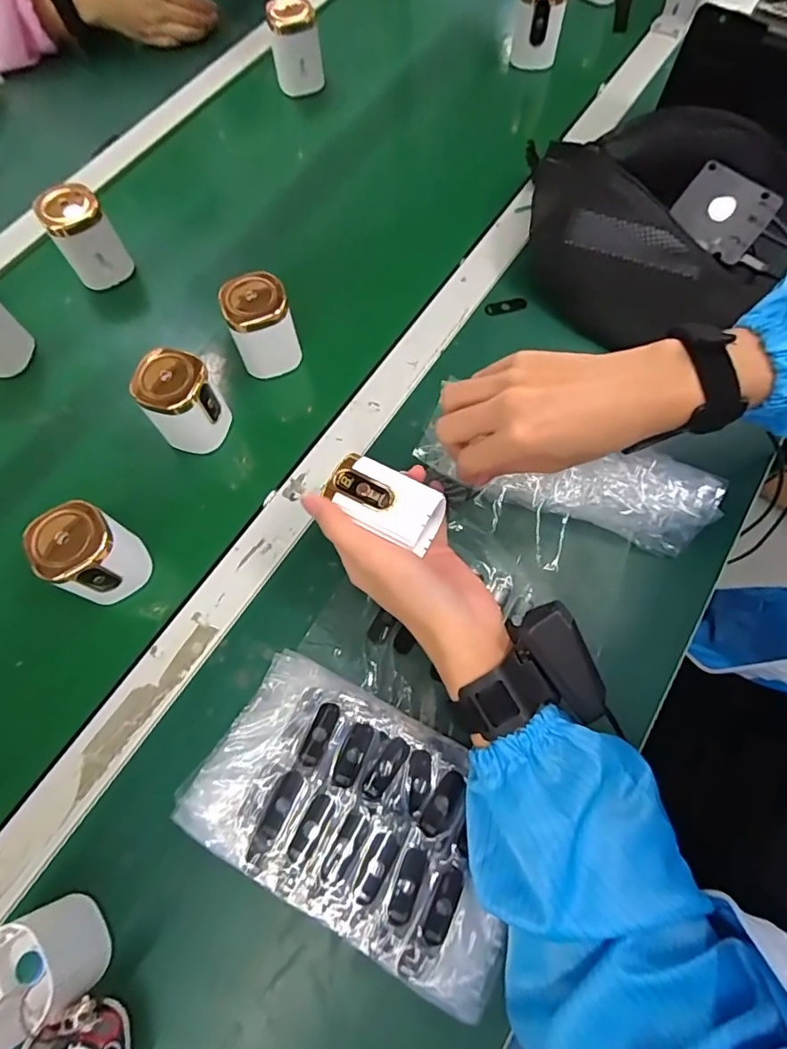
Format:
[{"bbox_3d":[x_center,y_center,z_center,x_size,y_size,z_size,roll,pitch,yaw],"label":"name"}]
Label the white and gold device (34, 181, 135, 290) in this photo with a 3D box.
[{"bbox_3d":[-0.302,-0.279,0.525,0.054,0.089,0.050,-29,69,-9],"label":"white and gold device"}]

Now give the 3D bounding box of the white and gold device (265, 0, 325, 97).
[{"bbox_3d":[-0.118,-0.576,0.632,0.059,0.071,0.064,-11,70,-4],"label":"white and gold device"}]

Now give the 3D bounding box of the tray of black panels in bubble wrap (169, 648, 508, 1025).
[{"bbox_3d":[-0.018,0.184,0.340,0.208,0.036,0.124,27,71,12],"label":"tray of black panels in bubble wrap"}]

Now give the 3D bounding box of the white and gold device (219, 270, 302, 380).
[{"bbox_3d":[-0.118,-0.179,0.475,0.054,0.075,0.049,-19,68,-5],"label":"white and gold device"}]

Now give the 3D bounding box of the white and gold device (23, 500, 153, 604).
[{"bbox_3d":[-0.223,0.022,0.391,0.050,0.069,0.053,-28,69,-9],"label":"white and gold device"}]

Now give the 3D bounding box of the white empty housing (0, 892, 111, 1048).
[{"bbox_3d":[-0.205,0.253,0.302,0.061,0.065,0.055,-30,70,-10],"label":"white empty housing"}]

